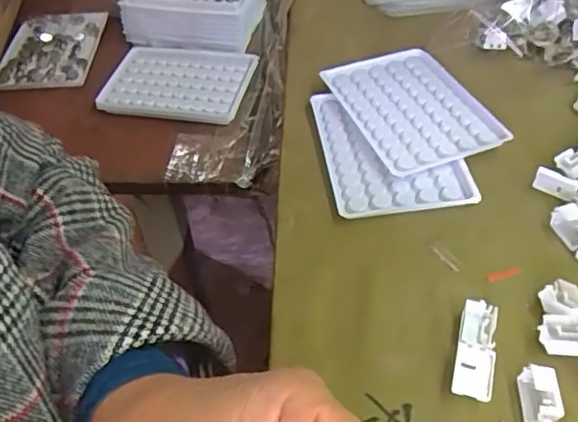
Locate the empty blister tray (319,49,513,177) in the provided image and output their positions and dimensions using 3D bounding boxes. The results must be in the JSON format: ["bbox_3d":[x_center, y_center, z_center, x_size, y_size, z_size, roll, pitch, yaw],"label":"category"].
[{"bbox_3d":[0.092,-0.078,0.451,0.092,0.016,0.124,-19,50,-14],"label":"empty blister tray"}]

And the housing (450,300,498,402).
[{"bbox_3d":[0.100,0.074,0.316,0.020,0.010,0.054,12,50,14],"label":"housing"}]

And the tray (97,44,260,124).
[{"bbox_3d":[-0.104,-0.120,0.560,0.130,0.015,0.094,7,49,9],"label":"tray"}]

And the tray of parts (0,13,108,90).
[{"bbox_3d":[-0.245,-0.167,0.608,0.099,0.011,0.120,-3,48,1],"label":"tray of parts"}]

